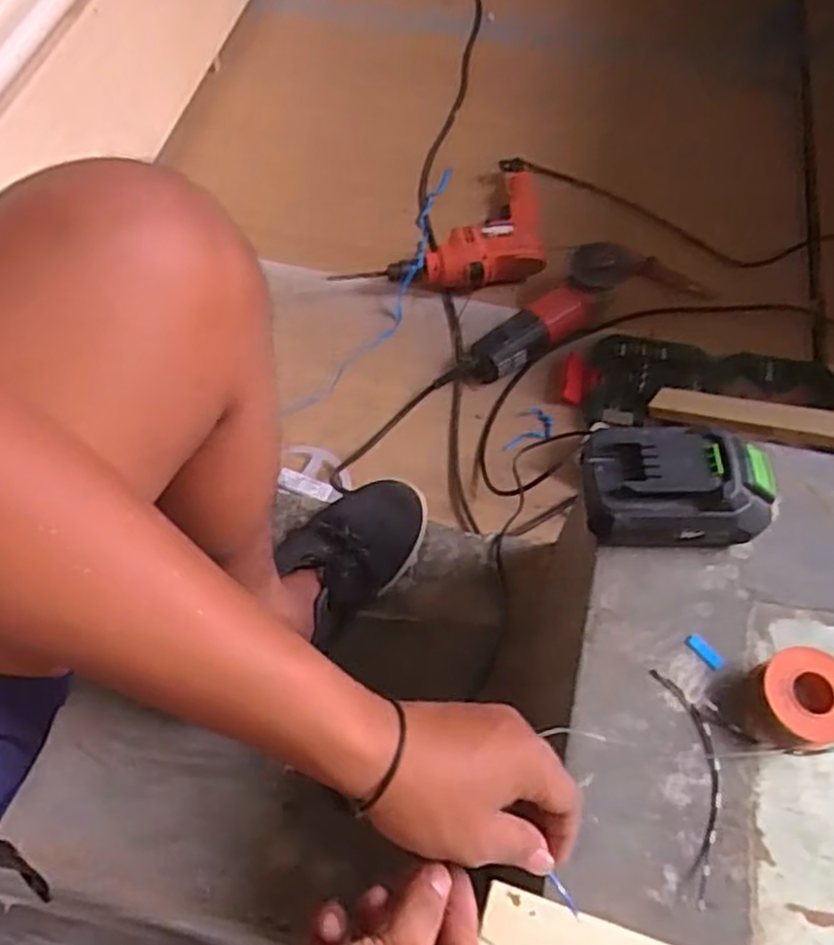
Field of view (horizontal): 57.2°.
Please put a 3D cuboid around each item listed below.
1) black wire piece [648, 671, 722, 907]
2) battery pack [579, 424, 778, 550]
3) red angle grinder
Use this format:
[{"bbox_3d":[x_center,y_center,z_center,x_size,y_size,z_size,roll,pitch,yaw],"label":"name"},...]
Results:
[{"bbox_3d":[0.166,0.182,0.453,0.029,0.005,0.130,-1,59,-2],"label":"black wire piece"},{"bbox_3d":[0.182,0.008,0.532,0.127,0.053,0.078,0,59,-1],"label":"battery pack"},{"bbox_3d":[0.181,-0.216,1.055,0.095,0.072,0.344,40,68,20],"label":"red angle grinder"}]

